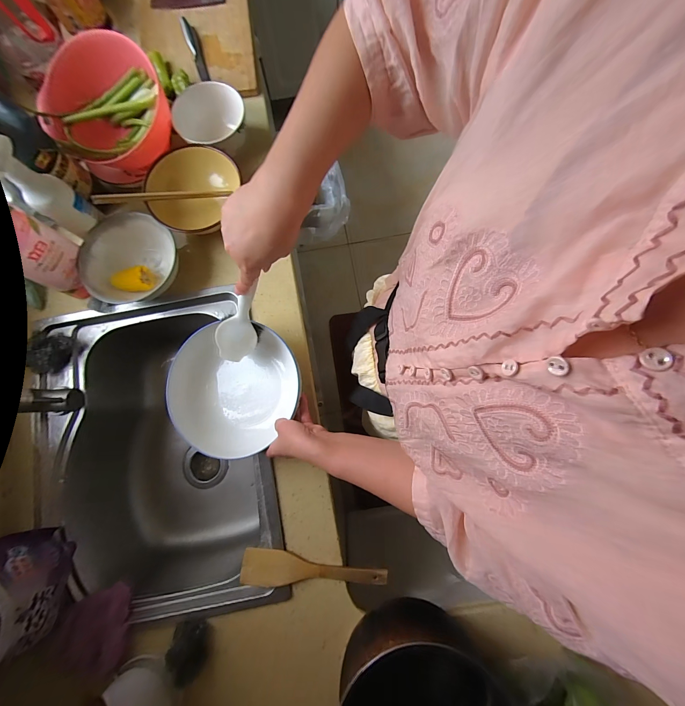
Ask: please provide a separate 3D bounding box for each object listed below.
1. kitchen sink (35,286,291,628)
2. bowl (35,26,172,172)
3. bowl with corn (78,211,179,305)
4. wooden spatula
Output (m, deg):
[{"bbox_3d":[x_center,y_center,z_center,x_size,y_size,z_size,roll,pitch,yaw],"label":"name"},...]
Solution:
[{"bbox_3d":[-0.342,0.197,0.633,0.411,0.214,0.579,-14,80,-2],"label":"kitchen sink"},{"bbox_3d":[-0.436,-0.449,0.559,0.214,0.136,0.181,-39,82,-6],"label":"bowl"},{"bbox_3d":[-0.401,-0.170,0.557,0.135,0.058,0.167,13,80,3],"label":"bowl with corn"},{"bbox_3d":[-0.048,0.371,0.503,0.241,0.015,0.053,6,80,1],"label":"wooden spatula"}]

